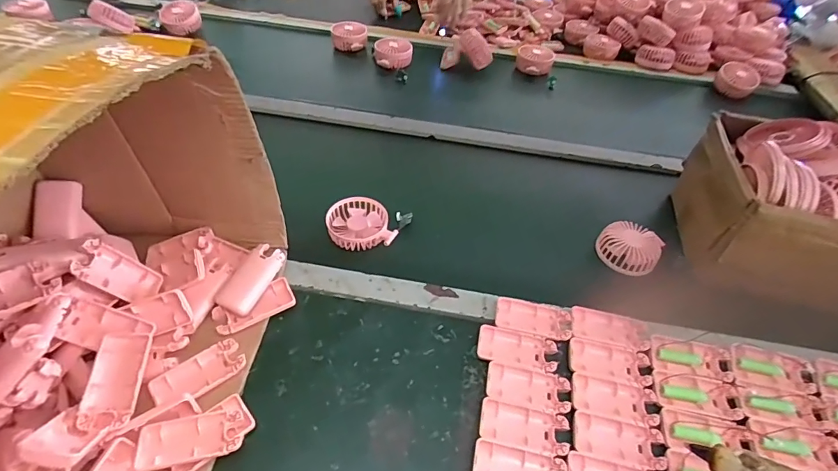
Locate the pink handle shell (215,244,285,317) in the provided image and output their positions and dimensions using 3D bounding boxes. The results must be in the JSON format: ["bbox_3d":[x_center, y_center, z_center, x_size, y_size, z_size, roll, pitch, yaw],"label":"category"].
[{"bbox_3d":[-0.212,0.054,0.551,0.045,0.010,0.092,29,68,4],"label":"pink handle shell"}]

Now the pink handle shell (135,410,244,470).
[{"bbox_3d":[-0.226,0.202,0.431,0.094,0.012,0.044,-7,49,-12],"label":"pink handle shell"}]

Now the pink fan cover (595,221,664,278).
[{"bbox_3d":[0.320,0.017,0.659,0.074,0.042,0.086,-32,58,-30],"label":"pink fan cover"}]

